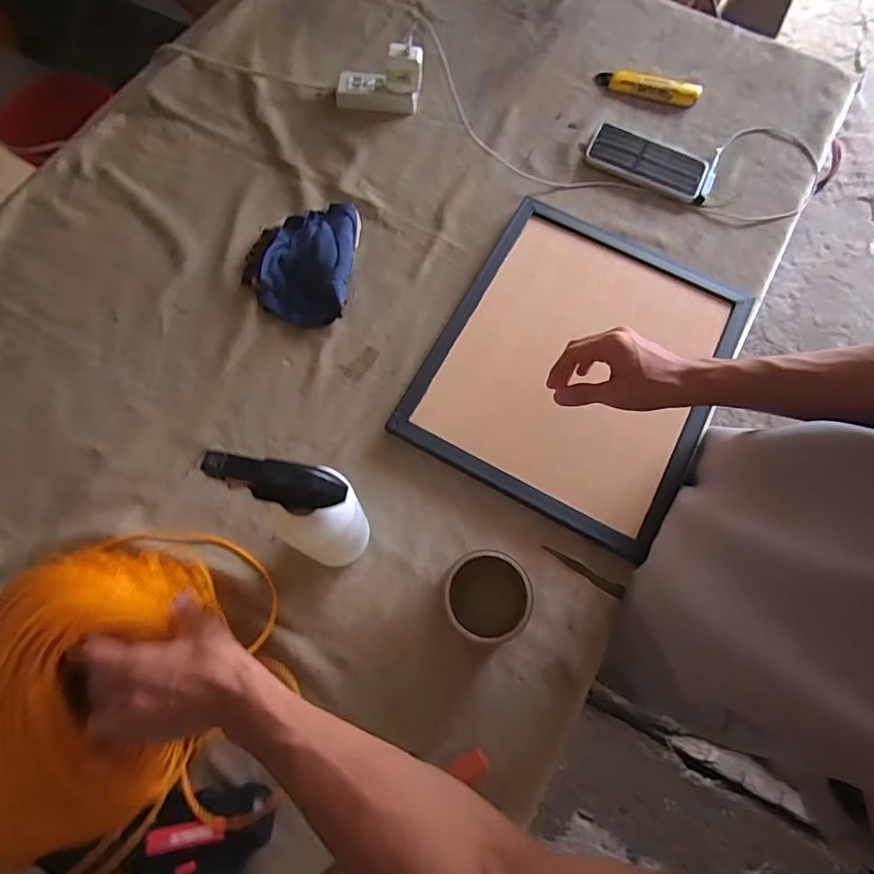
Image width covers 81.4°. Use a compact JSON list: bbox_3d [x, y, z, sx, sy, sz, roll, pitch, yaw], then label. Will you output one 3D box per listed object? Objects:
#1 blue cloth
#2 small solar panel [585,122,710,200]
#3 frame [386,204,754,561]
[{"bbox_3d":[-0.169,-0.218,0.621,0.132,0.035,0.154,6,73,1],"label":"blue cloth"},{"bbox_3d":[0.290,-0.383,0.701,0.159,0.007,0.074,24,74,6],"label":"small solar panel"},{"bbox_3d":[0.167,-0.093,0.593,0.311,0.027,0.367,29,74,8],"label":"frame"}]

